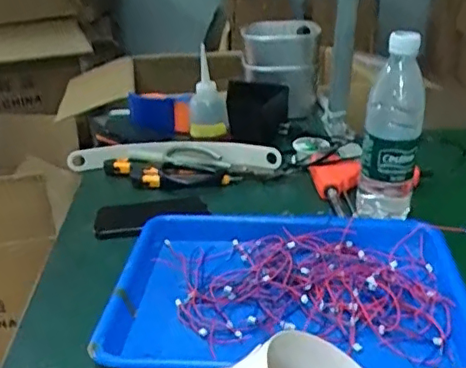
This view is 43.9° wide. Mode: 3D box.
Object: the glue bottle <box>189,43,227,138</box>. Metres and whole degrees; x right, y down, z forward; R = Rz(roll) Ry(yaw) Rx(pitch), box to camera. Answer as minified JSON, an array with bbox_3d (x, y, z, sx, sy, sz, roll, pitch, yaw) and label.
[{"bbox_3d":[-0.038,-0.130,0.874,0.058,0.118,0.056,-2,25,-4],"label":"glue bottle"}]

